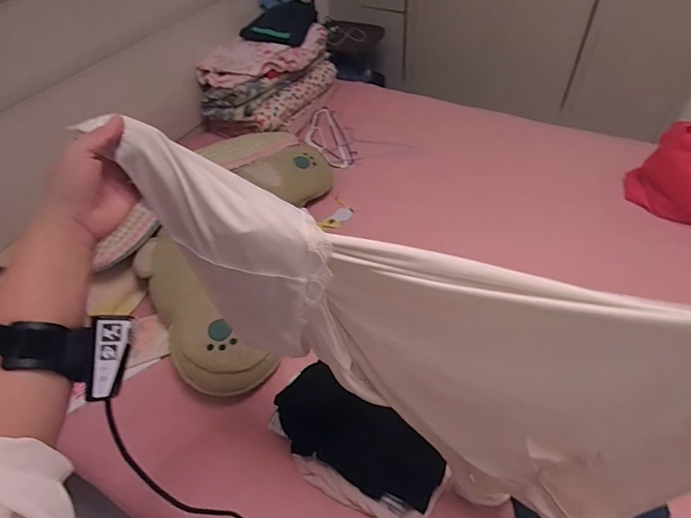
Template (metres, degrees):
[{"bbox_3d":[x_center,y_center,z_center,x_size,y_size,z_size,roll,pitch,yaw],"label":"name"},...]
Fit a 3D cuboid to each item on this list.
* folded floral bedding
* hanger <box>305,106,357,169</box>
[{"bbox_3d":[-0.314,-0.745,1.694,0.329,0.241,0.521,21,54,22],"label":"folded floral bedding"},{"bbox_3d":[-0.078,-0.483,1.666,0.151,0.024,0.373,-17,55,-18],"label":"hanger"}]

